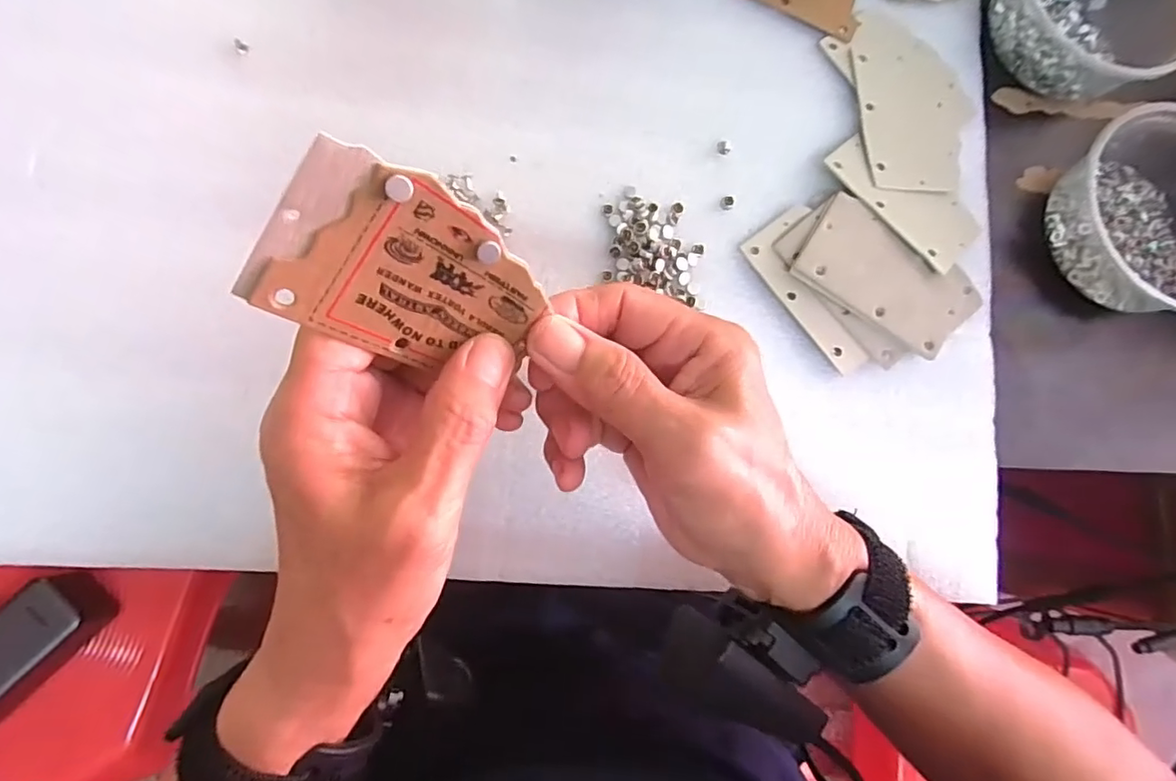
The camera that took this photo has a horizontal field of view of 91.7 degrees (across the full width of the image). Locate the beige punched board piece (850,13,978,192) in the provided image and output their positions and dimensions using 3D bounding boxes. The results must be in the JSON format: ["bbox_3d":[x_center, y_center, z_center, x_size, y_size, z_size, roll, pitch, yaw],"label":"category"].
[{"bbox_3d":[0.180,-0.159,0.316,0.062,0.004,0.106,-1,78,-7],"label":"beige punched board piece"}]

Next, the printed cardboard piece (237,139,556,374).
[{"bbox_3d":[-0.052,-0.033,0.168,0.075,0.004,0.053,26,113,-37],"label":"printed cardboard piece"}]

